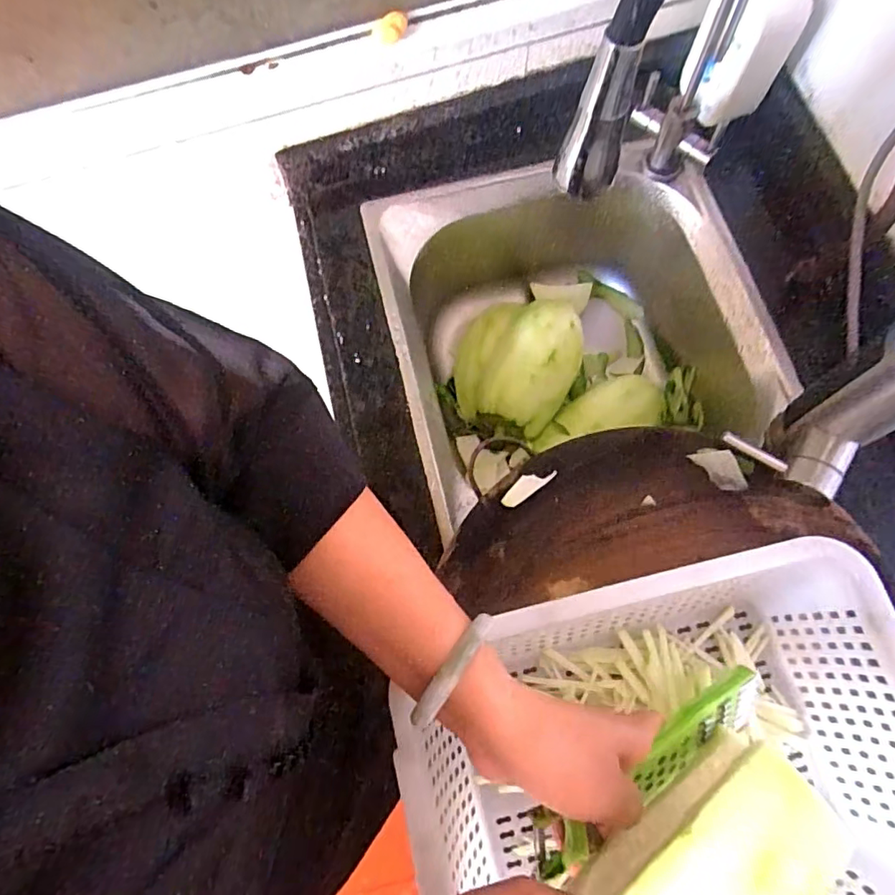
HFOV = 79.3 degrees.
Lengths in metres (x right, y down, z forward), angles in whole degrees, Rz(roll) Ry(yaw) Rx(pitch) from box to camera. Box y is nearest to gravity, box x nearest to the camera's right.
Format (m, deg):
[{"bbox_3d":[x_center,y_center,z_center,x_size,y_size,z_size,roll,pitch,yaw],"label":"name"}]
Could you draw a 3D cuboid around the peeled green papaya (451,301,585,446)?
[{"bbox_3d":[0.081,-0.107,0.685,0.153,0.124,0.152,0,71,1],"label":"peeled green papaya"}]

